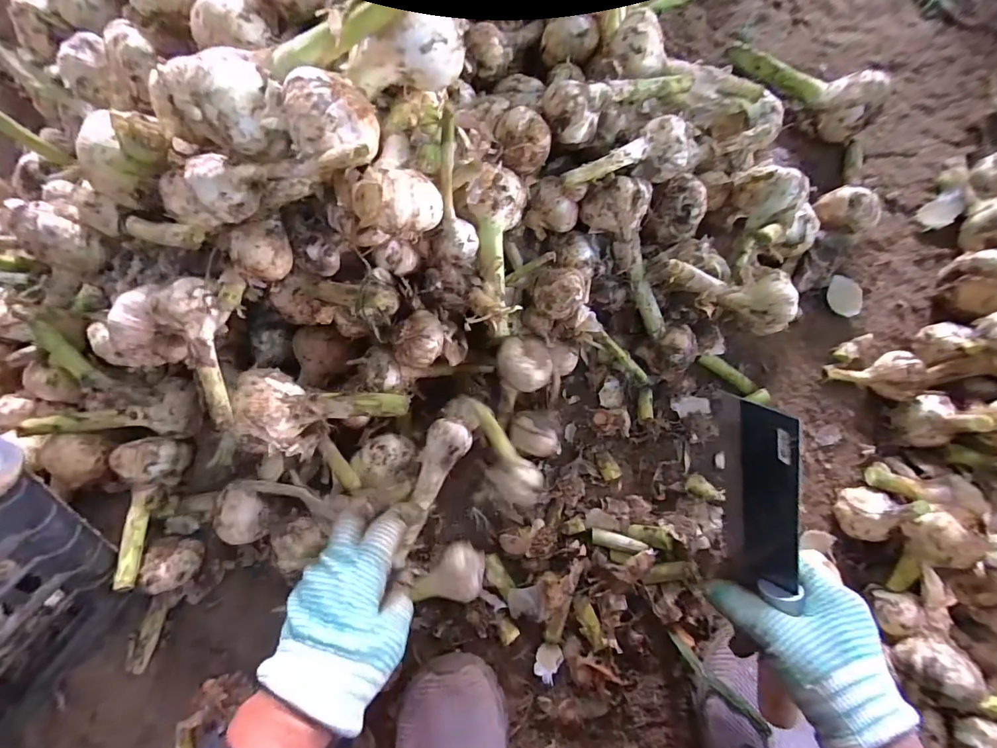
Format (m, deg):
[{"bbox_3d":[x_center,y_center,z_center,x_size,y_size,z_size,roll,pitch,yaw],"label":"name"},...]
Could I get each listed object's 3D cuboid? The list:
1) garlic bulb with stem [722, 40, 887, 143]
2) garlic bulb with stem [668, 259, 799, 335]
[{"bbox_3d":[0.318,-0.306,0.452,0.051,0.050,0.163,-43,71,-5],"label":"garlic bulb with stem"},{"bbox_3d":[0.201,-0.074,0.379,0.130,0.038,0.053,12,83,-12],"label":"garlic bulb with stem"}]

